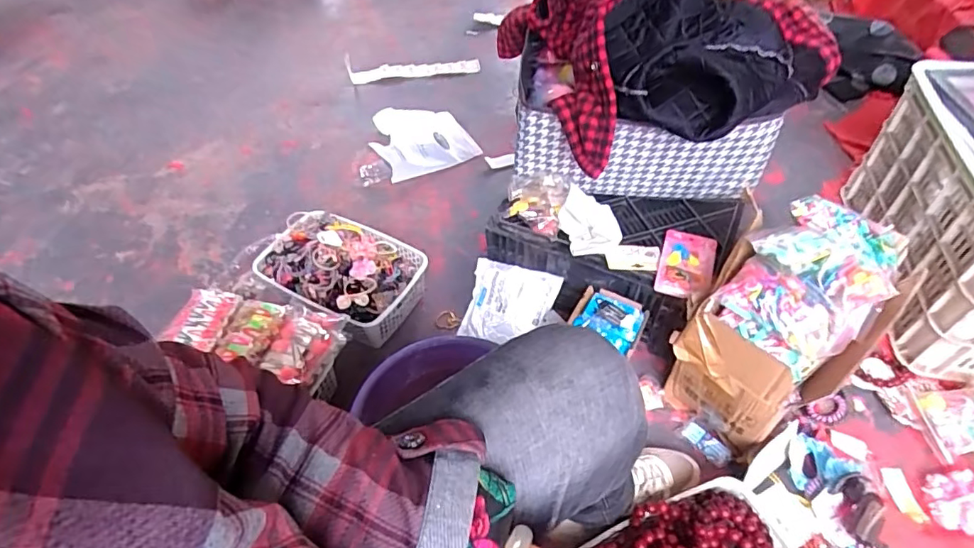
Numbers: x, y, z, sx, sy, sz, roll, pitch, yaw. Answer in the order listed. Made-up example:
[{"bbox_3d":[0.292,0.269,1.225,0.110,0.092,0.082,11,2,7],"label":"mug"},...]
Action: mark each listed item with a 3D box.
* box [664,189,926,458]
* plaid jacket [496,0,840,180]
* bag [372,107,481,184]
[{"bbox_3d":[0.413,0.084,0.755,0.252,0.312,0.190,-38,58,-25],"label":"box"},{"bbox_3d":[0.276,-0.393,0.831,0.414,0.233,0.477,-16,51,-10],"label":"plaid jacket"},{"bbox_3d":[-0.178,-0.351,1.330,0.233,0.047,0.285,-24,52,-15],"label":"bag"}]

